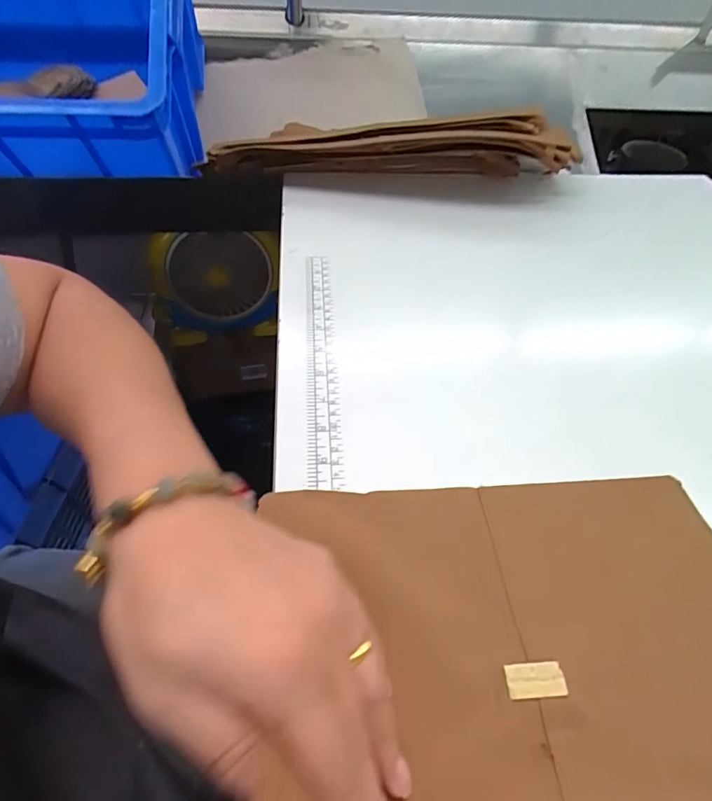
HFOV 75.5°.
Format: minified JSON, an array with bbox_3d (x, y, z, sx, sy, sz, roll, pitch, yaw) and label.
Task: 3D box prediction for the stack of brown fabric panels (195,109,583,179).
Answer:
[{"bbox_3d":[0.039,-0.288,0.516,0.412,0.077,0.099,2,50,-1],"label":"stack of brown fabric panels"}]

